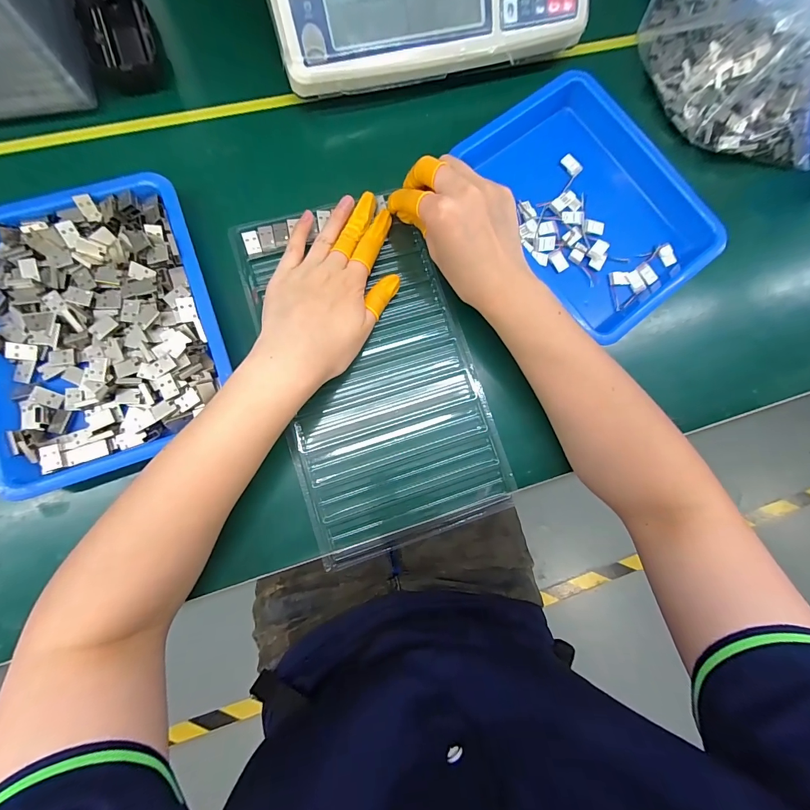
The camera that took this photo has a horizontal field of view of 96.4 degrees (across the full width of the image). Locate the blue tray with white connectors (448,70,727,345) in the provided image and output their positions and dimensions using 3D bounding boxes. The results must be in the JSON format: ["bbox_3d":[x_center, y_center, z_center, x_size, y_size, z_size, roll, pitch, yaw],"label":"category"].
[{"bbox_3d":[0.166,-0.184,0.334,0.165,0.032,0.226,-34,87,-8],"label":"blue tray with white connectors"}]

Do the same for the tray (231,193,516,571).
[{"bbox_3d":[-0.024,-0.029,0.308,0.161,0.017,0.288,-17,85,-7],"label":"tray"}]

